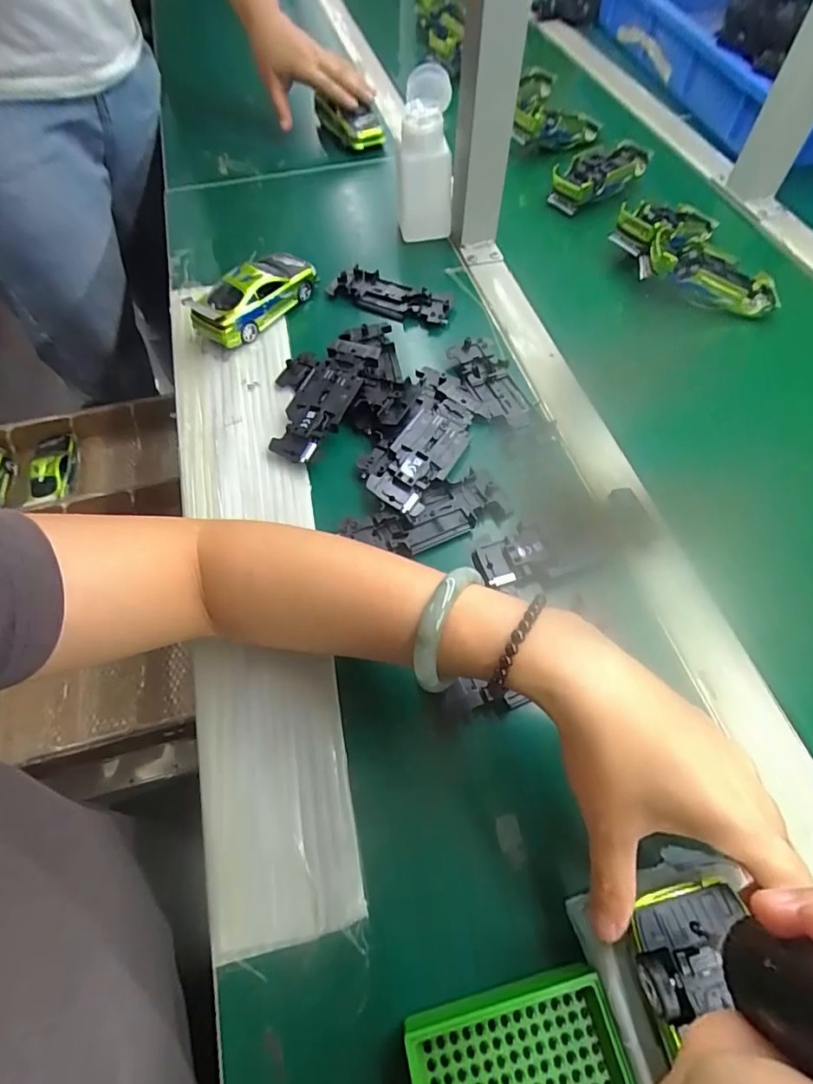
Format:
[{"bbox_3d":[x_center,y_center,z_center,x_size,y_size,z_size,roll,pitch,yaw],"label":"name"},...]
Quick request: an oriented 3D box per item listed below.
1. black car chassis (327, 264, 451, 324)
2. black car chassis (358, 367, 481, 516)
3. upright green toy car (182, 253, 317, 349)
[{"bbox_3d":[-0.017,-0.240,0.496,0.123,0.019,0.040,27,64,15],"label":"black car chassis"},{"bbox_3d":[0.013,-0.084,0.399,0.064,0.018,0.134,25,63,13],"label":"black car chassis"},{"bbox_3d":[-0.145,-0.235,0.477,0.059,0.046,0.124,39,67,20],"label":"upright green toy car"}]

